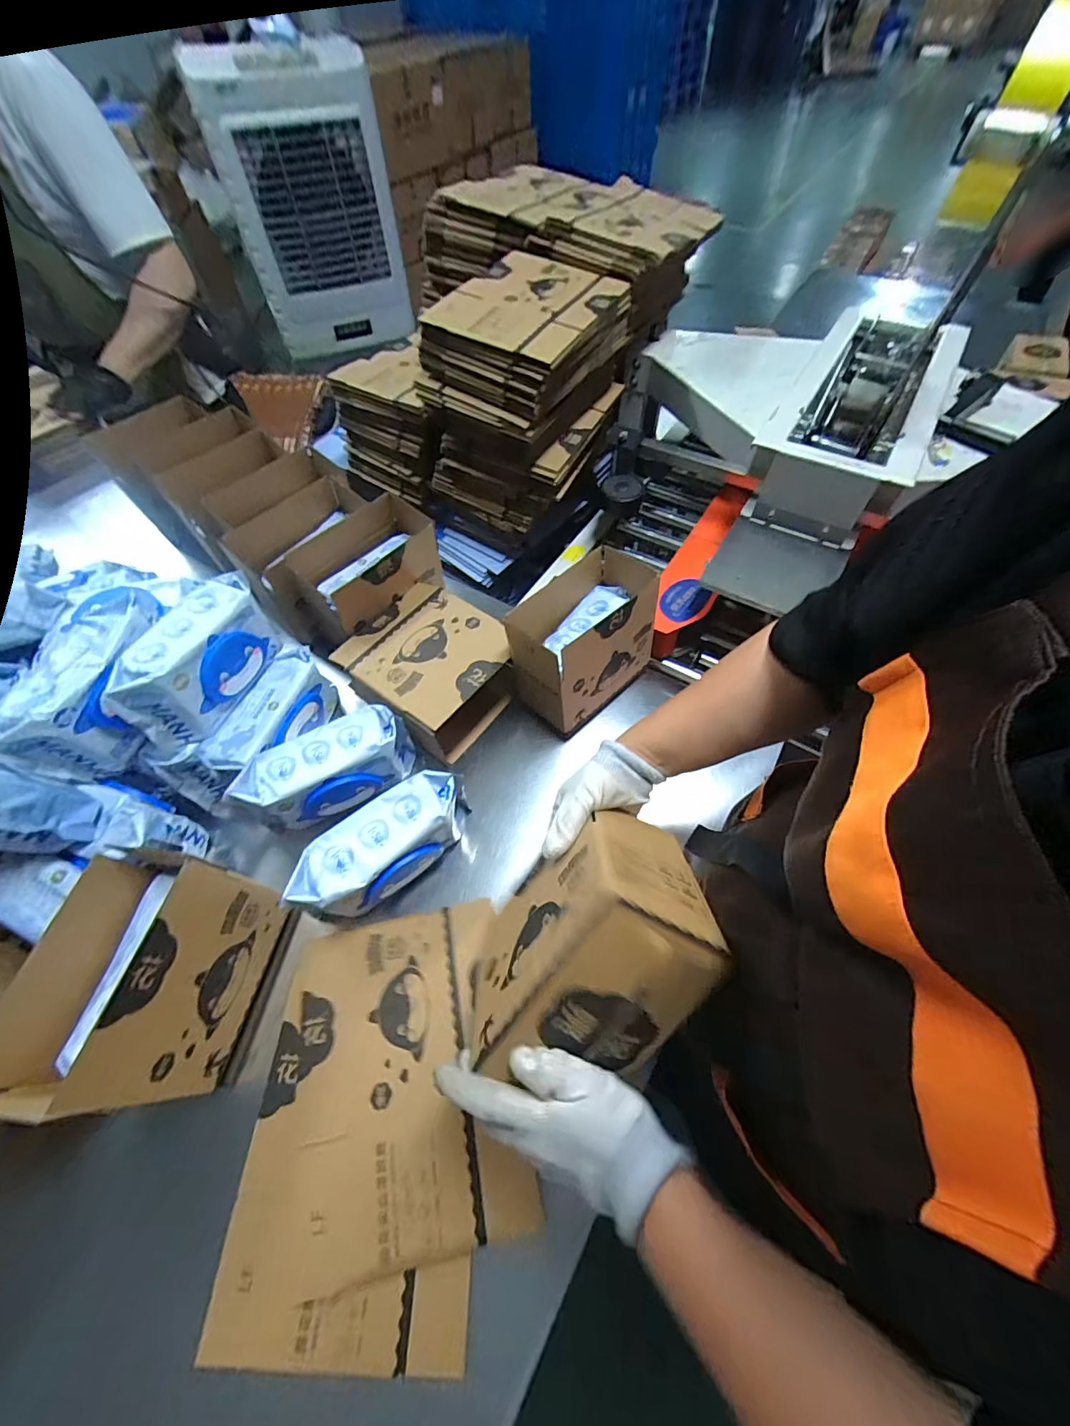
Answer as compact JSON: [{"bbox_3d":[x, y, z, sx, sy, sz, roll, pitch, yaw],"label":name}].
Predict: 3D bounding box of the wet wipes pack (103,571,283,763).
[{"bbox_3d":[-0.402,-0.064,0.569,0.084,0.103,0.214,11,60,7],"label":"wet wipes pack"}]

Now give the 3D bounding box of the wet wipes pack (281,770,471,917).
[{"bbox_3d":[-0.166,0.158,0.550,0.203,0.108,0.082,-34,64,-18],"label":"wet wipes pack"}]

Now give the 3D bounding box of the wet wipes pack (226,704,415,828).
[{"bbox_3d":[-0.254,0.072,0.597,0.193,0.090,0.078,-27,62,-14],"label":"wet wipes pack"}]

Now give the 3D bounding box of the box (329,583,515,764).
[{"bbox_3d":[-0.147,-0.066,0.678,0.209,0.101,0.180,36,66,20],"label":"box"}]

